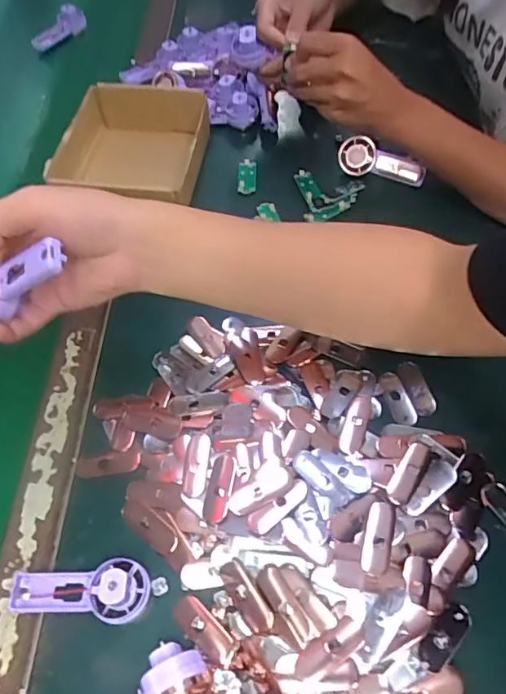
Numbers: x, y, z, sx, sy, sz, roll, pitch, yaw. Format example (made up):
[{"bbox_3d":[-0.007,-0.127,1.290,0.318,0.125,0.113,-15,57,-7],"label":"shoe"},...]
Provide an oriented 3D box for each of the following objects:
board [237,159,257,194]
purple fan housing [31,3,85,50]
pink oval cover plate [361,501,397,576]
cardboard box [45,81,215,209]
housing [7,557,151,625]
[{"bbox_3d":[-0.006,-0.190,0.587,0.020,0.004,0.051,0,59,3],"label":"board"},{"bbox_3d":[-0.273,-0.445,0.742,0.084,0.025,0.039,-31,60,8],"label":"purple fan housing"},{"bbox_3d":[0.088,0.134,0.371,0.018,0.008,0.049,13,60,11],"label":"pink oval cover plate"},{"bbox_3d":[-0.123,-0.214,0.566,0.138,0.050,0.164,5,59,6],"label":"cardboard box"},{"bbox_3d":[-0.121,0.163,0.362,0.097,0.030,0.039,5,59,6],"label":"housing"}]

